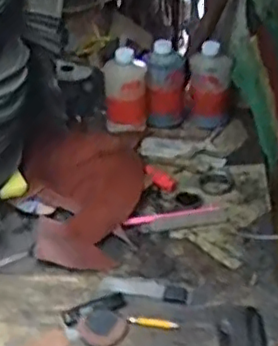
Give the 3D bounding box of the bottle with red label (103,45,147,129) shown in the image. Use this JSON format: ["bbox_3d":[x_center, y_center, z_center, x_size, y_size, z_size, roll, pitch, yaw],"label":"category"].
[{"bbox_3d":[-0.023,-0.139,1.123,0.074,0.151,0.060,-5,34,-3],"label":"bottle with red label"}]

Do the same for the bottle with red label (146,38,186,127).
[{"bbox_3d":[0.049,-0.152,1.143,0.066,0.153,0.054,0,34,6],"label":"bottle with red label"}]

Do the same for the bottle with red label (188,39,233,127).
[{"bbox_3d":[0.129,-0.156,1.146,0.076,0.154,0.057,0,34,6],"label":"bottle with red label"}]

